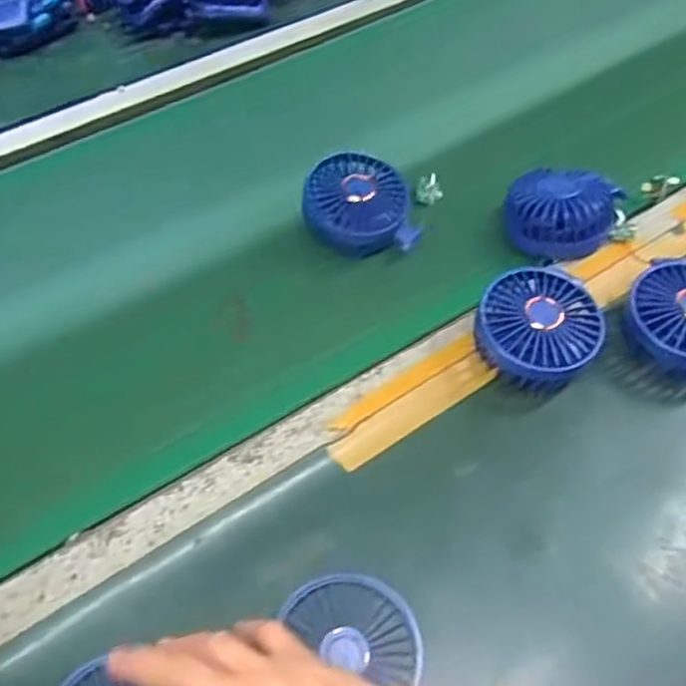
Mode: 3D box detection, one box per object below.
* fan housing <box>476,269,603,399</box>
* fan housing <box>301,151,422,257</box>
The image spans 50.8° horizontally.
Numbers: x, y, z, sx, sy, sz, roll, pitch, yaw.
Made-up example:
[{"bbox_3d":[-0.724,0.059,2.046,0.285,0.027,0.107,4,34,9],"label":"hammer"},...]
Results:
[{"bbox_3d":[0.140,-0.006,0.527,0.085,0.051,0.089,-2,53,2],"label":"fan housing"},{"bbox_3d":[0.010,-0.115,0.620,0.089,0.039,0.087,-9,81,-9],"label":"fan housing"}]

